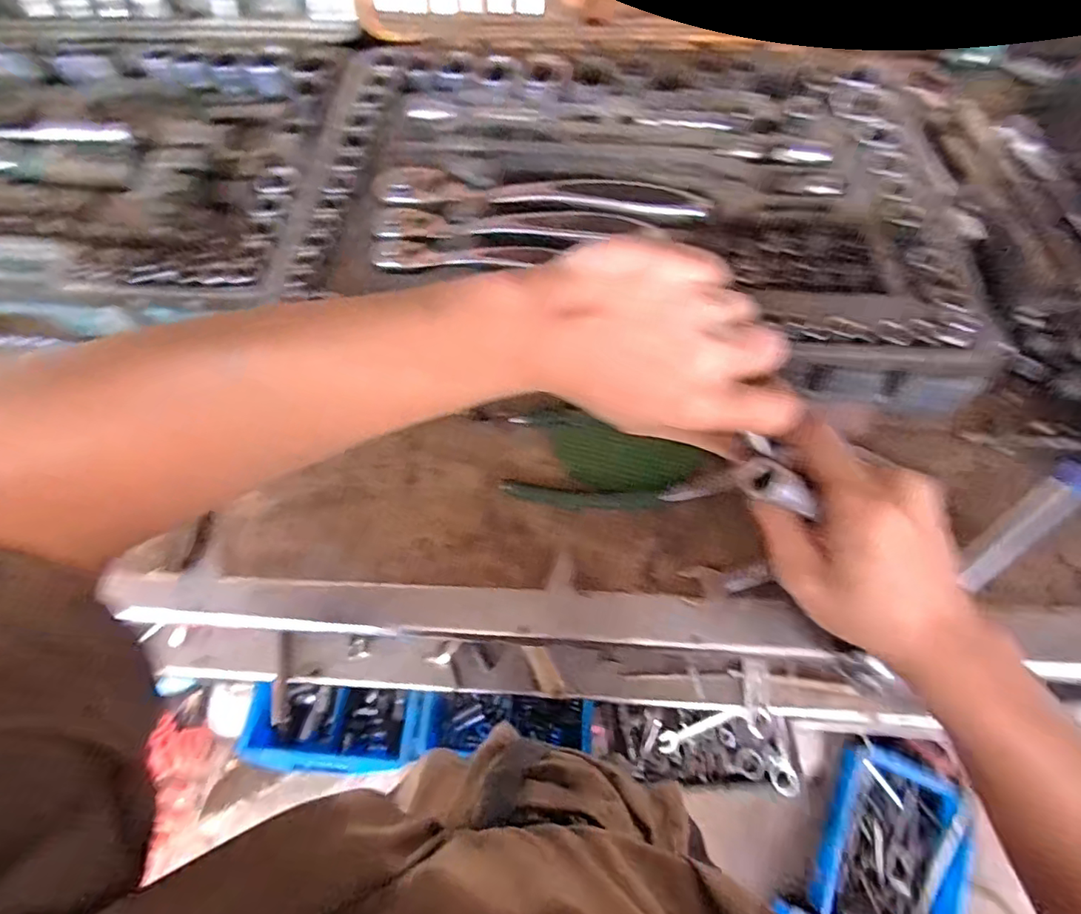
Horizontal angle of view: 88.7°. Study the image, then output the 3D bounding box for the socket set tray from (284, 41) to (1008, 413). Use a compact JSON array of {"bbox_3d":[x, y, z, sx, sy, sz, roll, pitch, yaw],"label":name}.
[{"bbox_3d":[0.064,-0.213,0.428,0.508,0.044,0.377,11,66,7],"label":"socket set tray"}]

